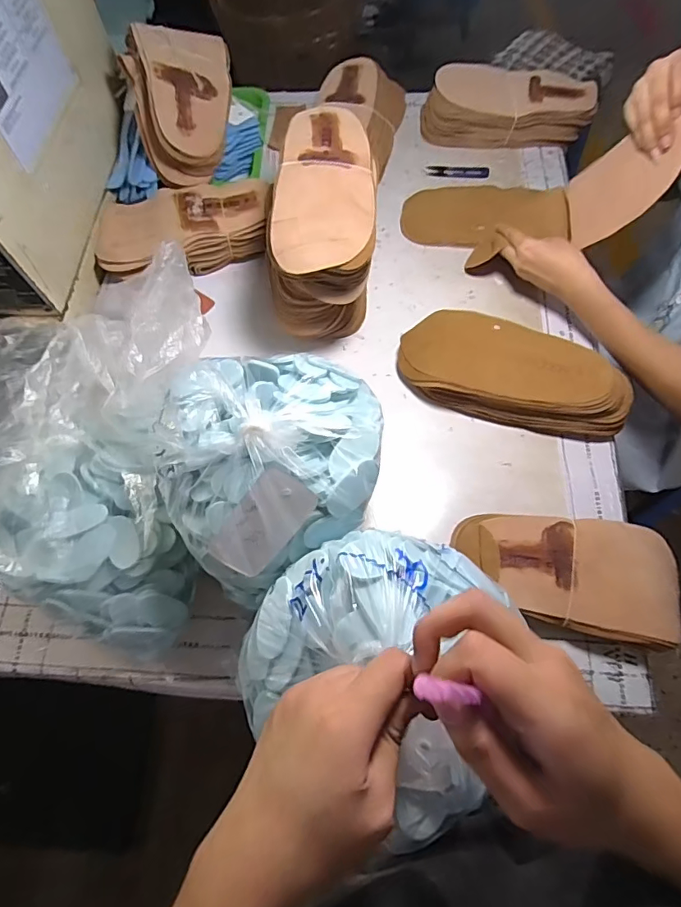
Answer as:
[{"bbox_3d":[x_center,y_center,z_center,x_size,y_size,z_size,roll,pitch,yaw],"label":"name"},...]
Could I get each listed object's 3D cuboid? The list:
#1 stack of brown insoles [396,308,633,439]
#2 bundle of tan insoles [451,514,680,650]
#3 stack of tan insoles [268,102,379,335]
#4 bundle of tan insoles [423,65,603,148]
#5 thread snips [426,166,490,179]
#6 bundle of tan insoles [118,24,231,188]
[{"bbox_3d":[0.220,-0.102,0.625,0.289,0.060,0.128,25,66,15],"label":"stack of brown insoles"},{"bbox_3d":[0.246,0.121,0.522,0.234,0.028,0.122,10,63,8],"label":"bundle of tan insoles"},{"bbox_3d":[-0.012,-0.289,0.648,0.124,0.180,0.254,5,63,5],"label":"stack of tan insoles"},{"bbox_3d":[0.287,-0.599,0.834,0.278,0.071,0.144,13,64,9],"label":"bundle of tan insoles"},{"bbox_3d":[0.200,-0.478,0.824,0.101,0.011,0.019,9,63,7],"label":"thread snips"},{"bbox_3d":[-0.222,-0.501,0.702,0.145,0.147,0.143,-13,63,-4],"label":"bundle of tan insoles"}]

